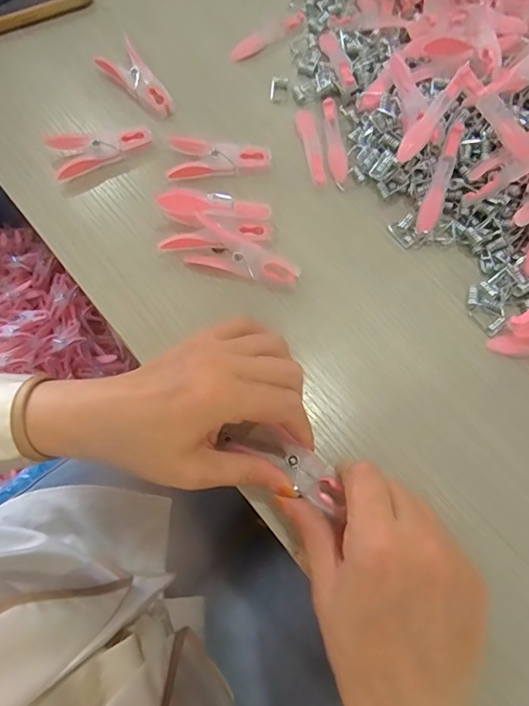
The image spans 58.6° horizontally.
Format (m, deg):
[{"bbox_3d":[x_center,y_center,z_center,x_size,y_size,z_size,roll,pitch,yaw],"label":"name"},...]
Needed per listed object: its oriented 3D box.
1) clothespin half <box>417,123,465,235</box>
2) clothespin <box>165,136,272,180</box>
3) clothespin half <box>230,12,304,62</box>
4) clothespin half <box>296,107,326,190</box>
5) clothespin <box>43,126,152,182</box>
[{"bbox_3d":[0.126,-0.123,0.334,0.013,0.007,0.076,18,100,7],"label":"clothespin half"},{"bbox_3d":[-0.034,-0.147,0.360,0.075,0.013,0.035,0,70,-2],"label":"clothespin"},{"bbox_3d":[0.002,-0.280,0.417,0.083,0.005,0.018,-41,77,-15],"label":"clothespin half"},{"bbox_3d":[0.037,-0.164,0.375,0.015,0.004,0.076,-7,71,-5],"label":"clothespin half"},{"bbox_3d":[-0.124,-0.156,0.361,0.075,0.017,0.031,-18,72,-8],"label":"clothespin"}]

